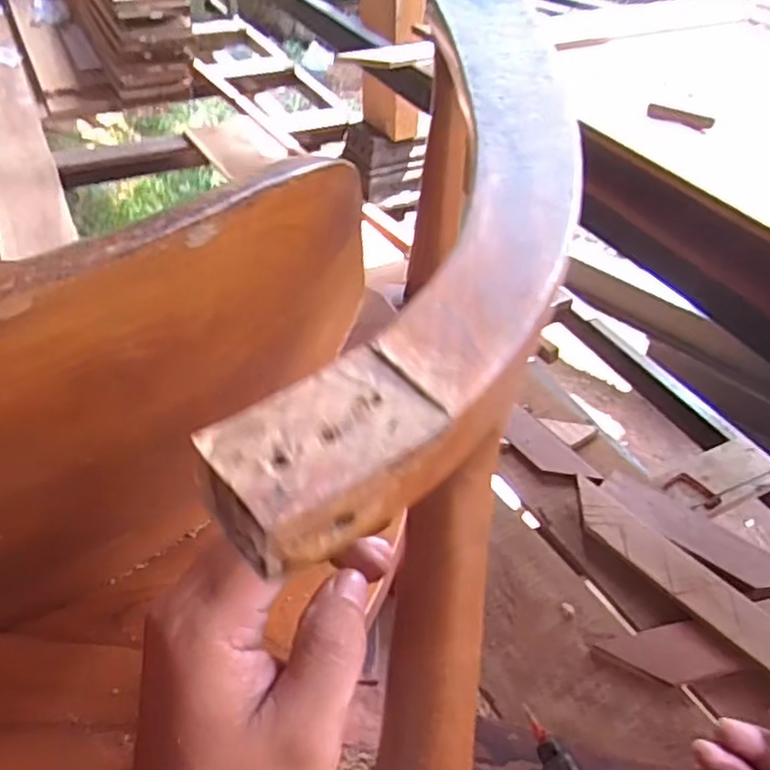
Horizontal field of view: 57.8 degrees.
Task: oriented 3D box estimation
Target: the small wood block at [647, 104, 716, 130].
[{"bbox_3d":[0.293,-0.266,0.692,0.065,0.011,0.013,25,47,24],"label":"small wood block"}]

